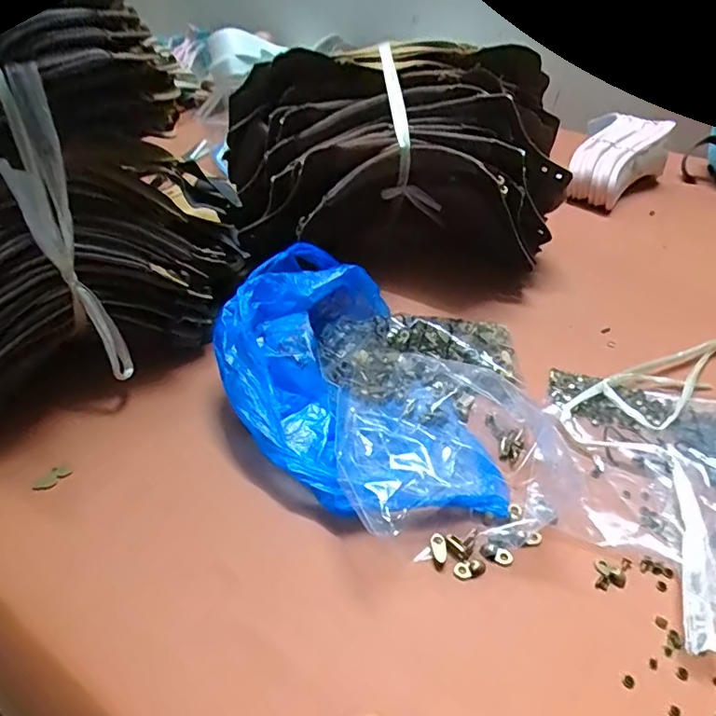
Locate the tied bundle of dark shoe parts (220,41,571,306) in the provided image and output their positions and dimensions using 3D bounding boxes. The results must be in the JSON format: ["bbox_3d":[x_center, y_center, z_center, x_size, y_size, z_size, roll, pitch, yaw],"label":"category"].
[{"bbox_3d":[0.037,-0.186,0.512,0.311,0.179,0.152,-3,41,-6],"label":"tied bundle of dark shoe parts"}]

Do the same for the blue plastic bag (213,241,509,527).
[{"bbox_3d":[-0.010,0.013,0.376,0.157,0.063,0.247,-16,44,-20],"label":"blue plastic bag"}]

